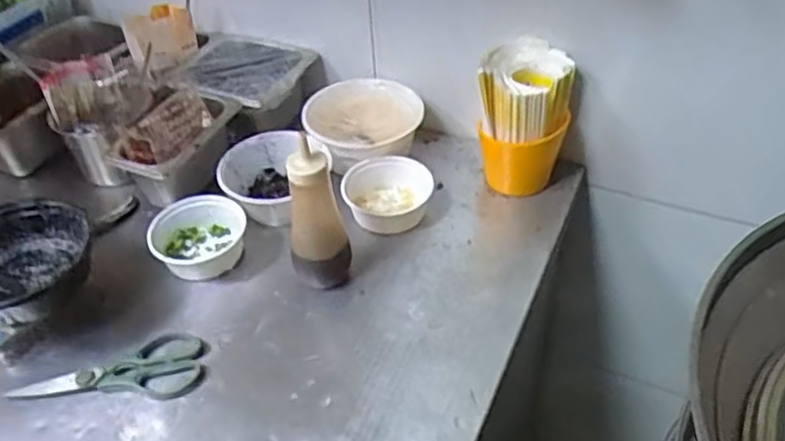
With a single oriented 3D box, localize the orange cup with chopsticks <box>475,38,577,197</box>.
[{"bbox_3d":[0.176,-0.136,0.931,0.112,0.179,0.103,4,44,7],"label":"orange cup with chopsticks"}]

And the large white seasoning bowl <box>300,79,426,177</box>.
[{"bbox_3d":[-0.041,-0.135,1.025,0.168,0.083,0.163,-2,43,2],"label":"large white seasoning bowl"}]

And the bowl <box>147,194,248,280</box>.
[{"bbox_3d":[-0.250,0.025,0.893,0.119,0.047,0.116,-2,43,2],"label":"bowl"}]

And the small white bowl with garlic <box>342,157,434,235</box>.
[{"bbox_3d":[-0.005,-0.034,0.935,0.118,0.043,0.113,-2,43,2],"label":"small white bowl with garlic"}]

